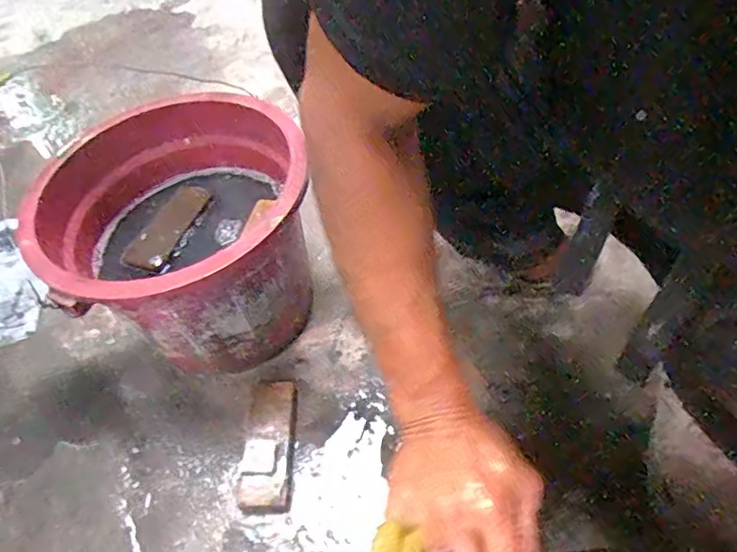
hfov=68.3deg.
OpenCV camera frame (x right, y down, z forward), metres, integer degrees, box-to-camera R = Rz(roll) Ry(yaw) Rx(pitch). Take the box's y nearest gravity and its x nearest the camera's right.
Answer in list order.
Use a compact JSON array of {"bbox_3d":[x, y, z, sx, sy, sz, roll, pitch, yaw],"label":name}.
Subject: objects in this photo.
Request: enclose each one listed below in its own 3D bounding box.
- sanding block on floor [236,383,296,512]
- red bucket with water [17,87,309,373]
[{"bbox_3d":[-0.103,0.169,0.564,0.048,0.025,0.137,-4,44,1],"label":"sanding block on floor"},{"bbox_3d":[-0.190,-0.057,0.596,0.278,0.217,0.271,-3,53,4],"label":"red bucket with water"}]

